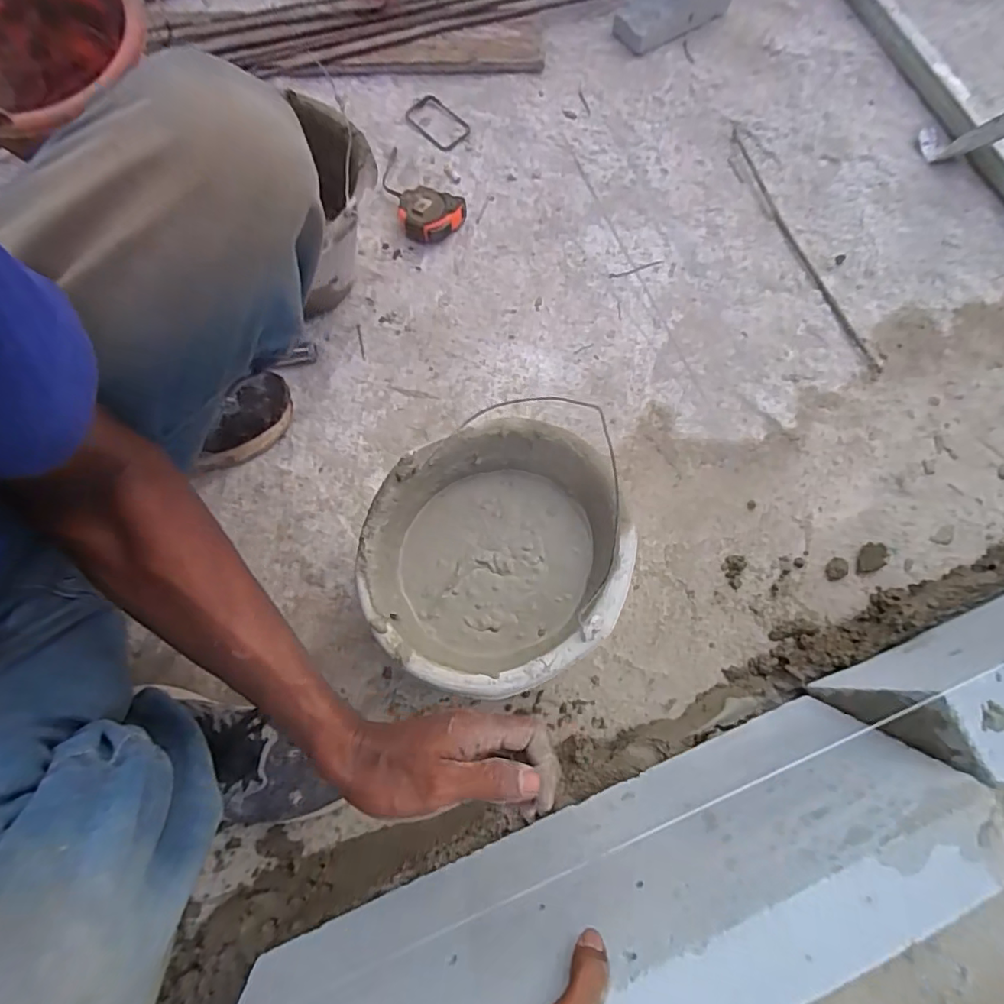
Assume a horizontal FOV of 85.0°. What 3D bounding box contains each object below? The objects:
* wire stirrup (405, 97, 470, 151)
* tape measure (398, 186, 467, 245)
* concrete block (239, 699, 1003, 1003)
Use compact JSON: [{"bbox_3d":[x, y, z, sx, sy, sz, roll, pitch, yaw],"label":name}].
[{"bbox_3d":[-0.102,-0.592,0.855,0.102,0.009,0.065,40,78,12],"label":"wire stirrup"},{"bbox_3d":[-0.102,-0.410,0.790,0.090,0.035,0.071,7,73,3],"label":"tape measure"},{"bbox_3d":[0.067,0.328,0.424,0.584,0.210,0.126,-19,74,-5],"label":"concrete block"}]

